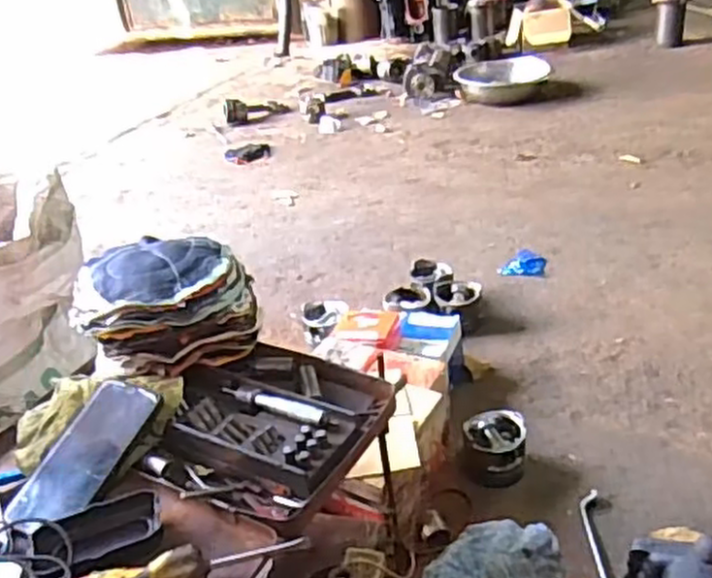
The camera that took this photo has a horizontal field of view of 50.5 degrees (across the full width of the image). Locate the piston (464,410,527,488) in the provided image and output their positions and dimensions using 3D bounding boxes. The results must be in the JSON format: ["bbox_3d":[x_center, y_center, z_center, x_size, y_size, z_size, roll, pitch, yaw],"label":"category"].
[{"bbox_3d":[0.217,0.255,1.181,0.097,0.077,0.106,1,31,13],"label":"piston"}]

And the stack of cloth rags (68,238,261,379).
[{"bbox_3d":[-0.217,0.020,0.845,0.190,0.107,0.143,-2,30,8],"label":"stack of cloth rags"}]

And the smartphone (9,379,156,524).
[{"bbox_3d":[-0.262,0.158,0.731,0.079,0.010,0.157,12,53,25],"label":"smartphone"}]

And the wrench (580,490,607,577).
[{"bbox_3d":[0.328,0.360,1.024,0.024,0.022,0.210,0,33,9],"label":"wrench"}]

